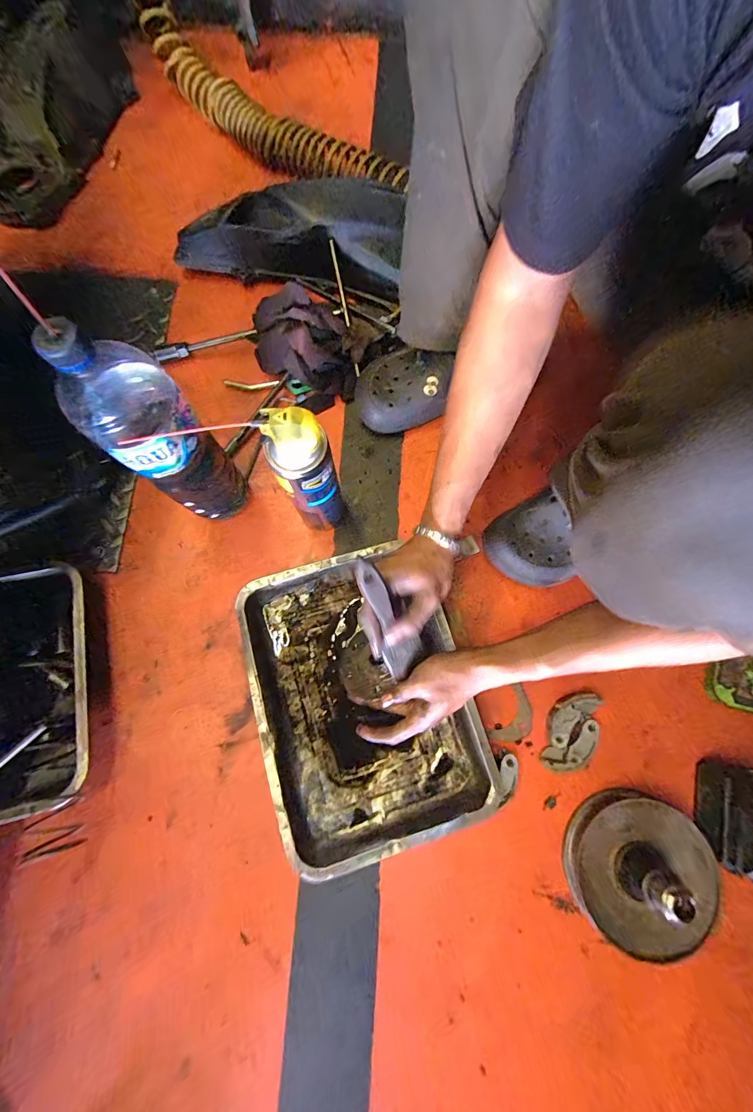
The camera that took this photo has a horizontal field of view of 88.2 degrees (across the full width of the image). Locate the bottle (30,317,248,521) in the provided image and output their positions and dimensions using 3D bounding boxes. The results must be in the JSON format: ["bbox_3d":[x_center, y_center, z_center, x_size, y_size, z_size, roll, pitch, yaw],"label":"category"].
[{"bbox_3d":[-0.214,-0.110,0.416,0.085,0.307,0.086,-40,82,-9],"label":"bottle"}]

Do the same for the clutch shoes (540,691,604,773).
[{"bbox_3d":[0.250,0.224,0.500,0.064,0.022,0.100,15,78,2],"label":"clutch shoes"}]

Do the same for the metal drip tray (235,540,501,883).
[{"bbox_3d":[-0.017,0.171,0.492,0.259,0.051,0.348,-17,79,-5],"label":"metal drip tray"}]

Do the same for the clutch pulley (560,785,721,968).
[{"bbox_3d":[0.306,0.361,0.432,0.145,0.081,0.153,0,78,-1],"label":"clutch pulley"}]

